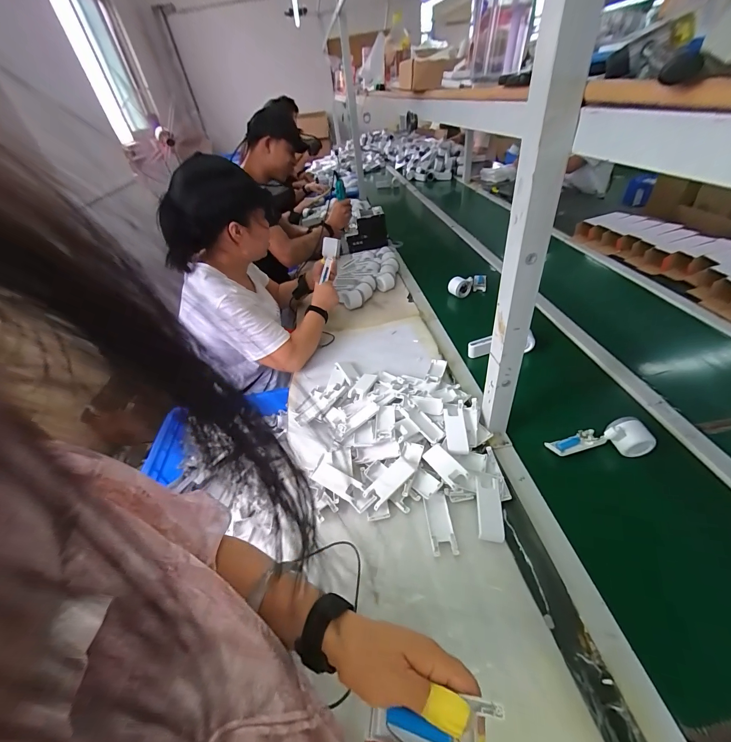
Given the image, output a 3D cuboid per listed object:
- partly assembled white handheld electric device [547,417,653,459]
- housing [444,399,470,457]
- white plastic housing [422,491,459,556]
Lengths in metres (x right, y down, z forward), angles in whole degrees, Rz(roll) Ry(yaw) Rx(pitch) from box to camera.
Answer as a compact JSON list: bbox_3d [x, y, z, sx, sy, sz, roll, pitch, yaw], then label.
[{"bbox_3d":[0.435,0.123,0.619,0.173,0.047,0.062,1,46,10],"label":"partly assembled white handheld electric device"},{"bbox_3d":[0.178,0.107,0.660,0.041,0.014,0.127,2,40,7],"label":"housing"},{"bbox_3d":[0.124,0.253,0.553,0.039,0.013,0.098,-5,40,-1],"label":"white plastic housing"}]

